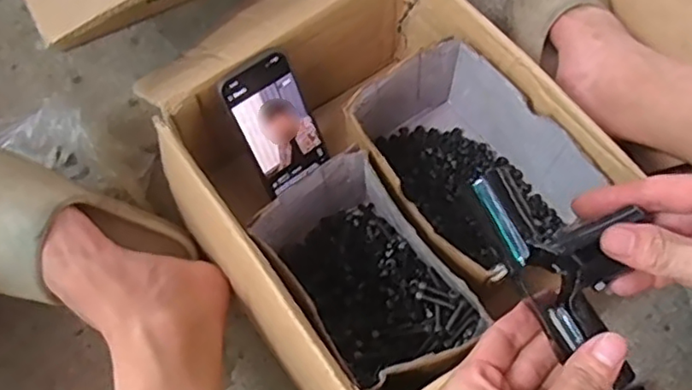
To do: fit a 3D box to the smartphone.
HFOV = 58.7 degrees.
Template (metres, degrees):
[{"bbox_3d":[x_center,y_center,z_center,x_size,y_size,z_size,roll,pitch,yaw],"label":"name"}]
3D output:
[{"bbox_3d":[-0.064,-0.065,0.573,0.070,0.128,0.008,-35,39,-14],"label":"smartphone"}]

